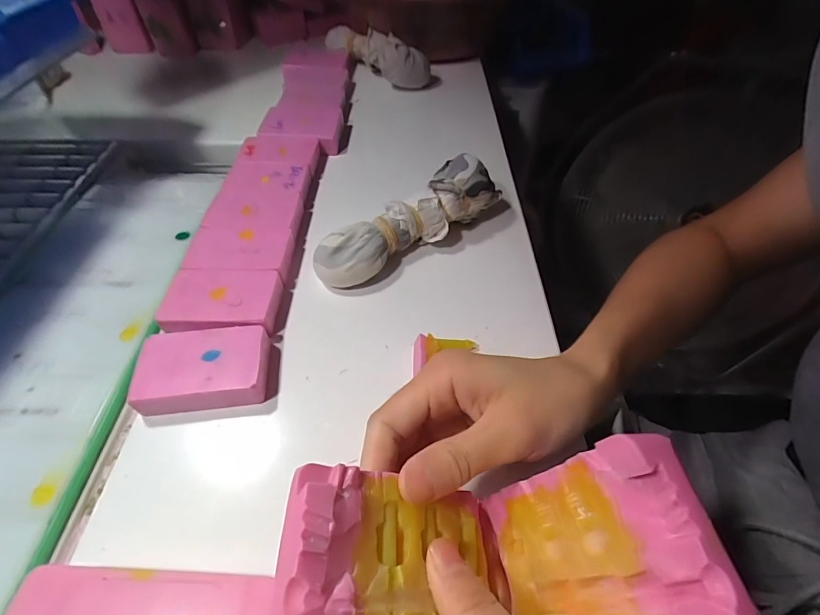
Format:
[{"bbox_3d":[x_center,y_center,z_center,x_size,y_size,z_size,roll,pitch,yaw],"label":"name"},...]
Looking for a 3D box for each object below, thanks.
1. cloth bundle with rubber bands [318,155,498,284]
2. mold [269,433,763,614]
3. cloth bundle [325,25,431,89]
[{"bbox_3d":[0.000,-0.064,0.308,0.153,0.050,0.039,-33,58,-23],"label":"cloth bundle with rubber bands"},{"bbox_3d":[0.022,0.094,0.132,0.121,0.084,0.077,-2,51,-1],"label":"mold"},{"bbox_3d":[-0.045,-0.306,0.491,0.044,0.041,0.161,-37,60,-26],"label":"cloth bundle"}]

